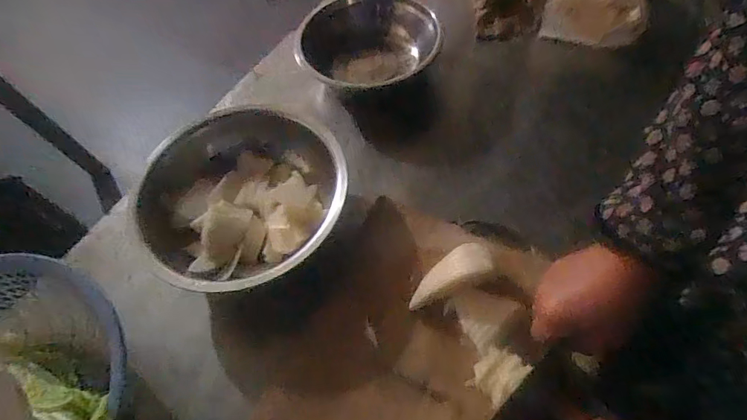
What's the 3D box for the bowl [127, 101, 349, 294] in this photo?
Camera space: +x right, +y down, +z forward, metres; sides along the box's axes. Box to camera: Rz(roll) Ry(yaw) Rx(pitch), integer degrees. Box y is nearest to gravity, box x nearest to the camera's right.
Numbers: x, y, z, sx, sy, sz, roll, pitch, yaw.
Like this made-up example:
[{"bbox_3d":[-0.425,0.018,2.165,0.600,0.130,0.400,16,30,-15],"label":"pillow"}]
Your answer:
[{"bbox_3d":[-0.169,-0.018,0.578,0.251,0.076,0.268,-1,59,2],"label":"bowl"}]

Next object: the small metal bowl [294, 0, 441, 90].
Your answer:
[{"bbox_3d":[-0.006,-0.248,0.694,0.196,0.095,0.203,-1,59,2],"label":"small metal bowl"}]

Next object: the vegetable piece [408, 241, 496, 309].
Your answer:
[{"bbox_3d":[0.083,0.075,0.500,0.103,0.018,0.043,-35,61,9],"label":"vegetable piece"}]

